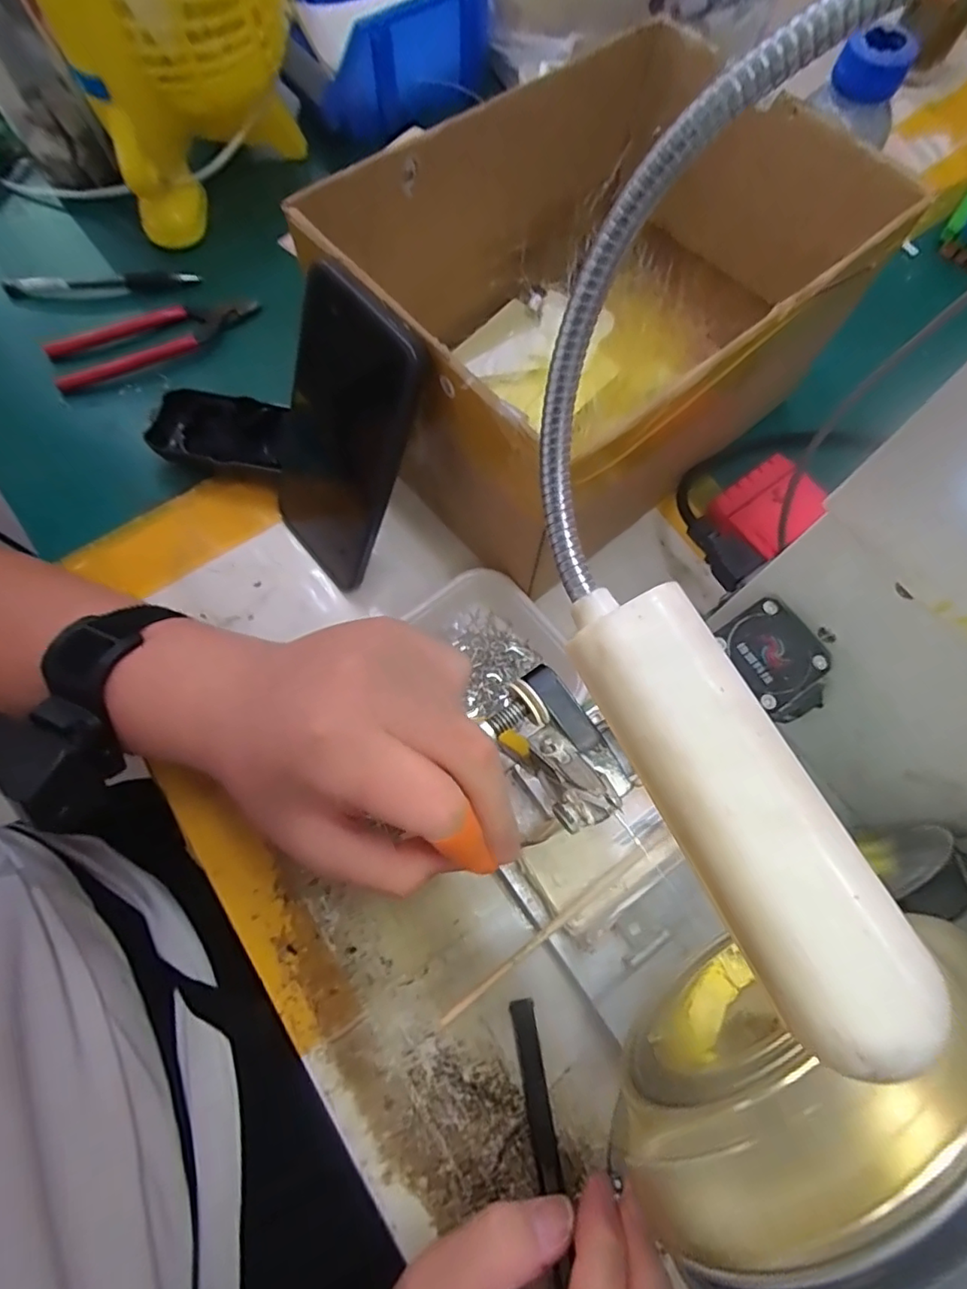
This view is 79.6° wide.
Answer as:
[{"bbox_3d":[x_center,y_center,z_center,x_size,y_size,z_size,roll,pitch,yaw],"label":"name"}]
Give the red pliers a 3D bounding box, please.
[{"bbox_3d":[-0.239,-0.226,0.425,0.146,0.012,0.054,-24,73,-9],"label":"red pliers"}]

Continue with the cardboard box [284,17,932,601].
[{"bbox_3d":[0.069,-0.196,0.348,0.279,0.149,0.194,-39,76,-13],"label":"cardboard box"}]

